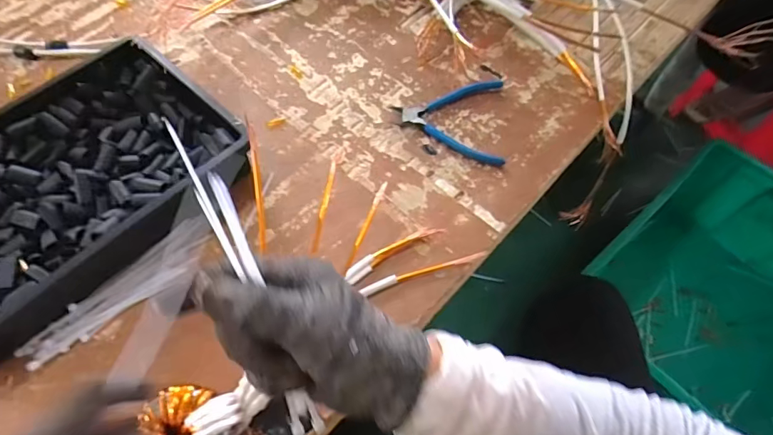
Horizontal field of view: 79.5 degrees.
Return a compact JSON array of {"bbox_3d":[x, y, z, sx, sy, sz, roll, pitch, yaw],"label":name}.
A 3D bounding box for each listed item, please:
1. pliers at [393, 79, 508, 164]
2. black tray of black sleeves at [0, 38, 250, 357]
[{"bbox_3d":[0.093,-0.134,0.578,0.148,0.010,0.119,25,64,14],"label":"pliers"},{"bbox_3d":[-0.347,-0.026,0.496,0.248,0.066,0.362,40,68,21],"label":"black tray of black sleeves"}]

